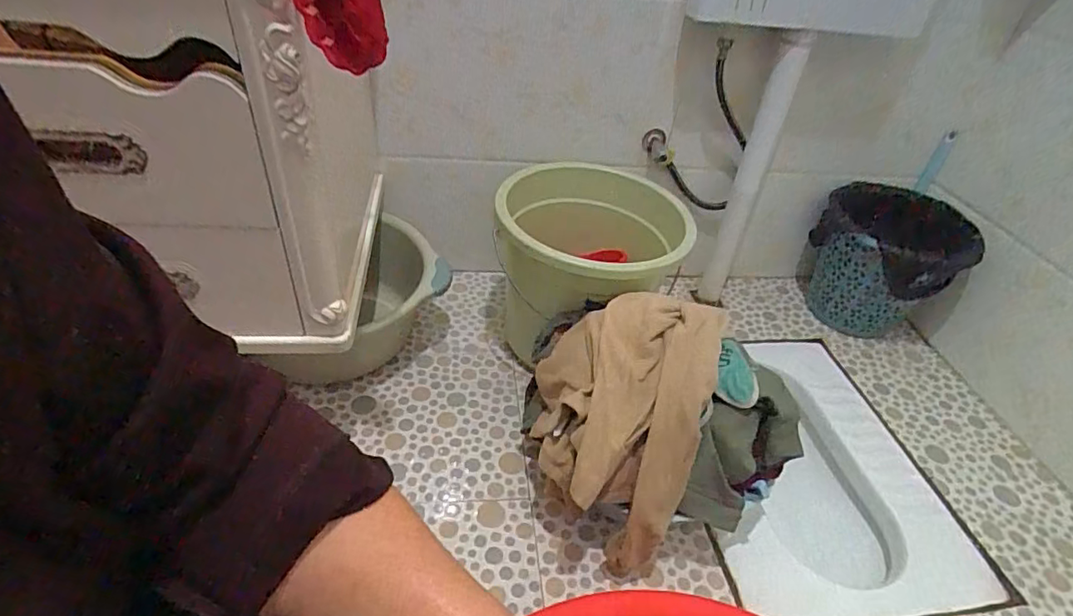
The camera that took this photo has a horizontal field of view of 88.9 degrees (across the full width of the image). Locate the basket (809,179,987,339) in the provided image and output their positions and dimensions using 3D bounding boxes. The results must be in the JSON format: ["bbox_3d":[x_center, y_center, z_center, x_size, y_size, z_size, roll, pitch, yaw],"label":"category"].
[{"bbox_3d":[0.722,-0.090,1.165,0.221,0.280,0.227,9,39,2],"label":"basket"}]

